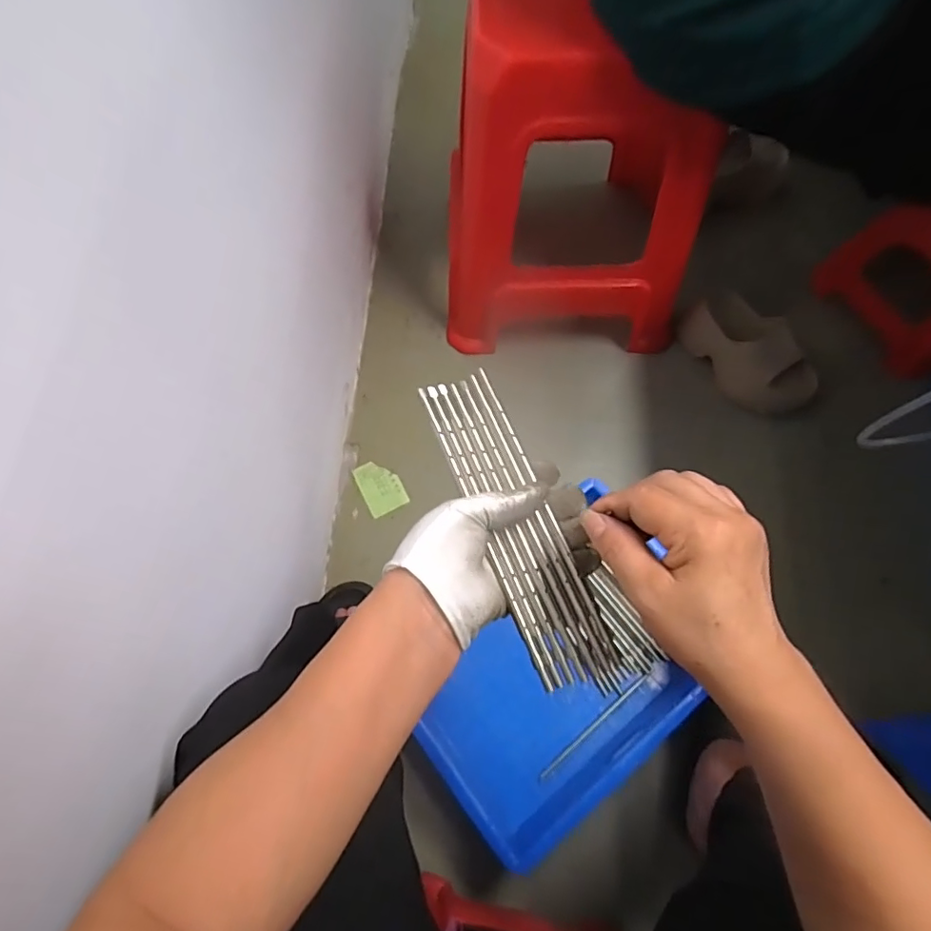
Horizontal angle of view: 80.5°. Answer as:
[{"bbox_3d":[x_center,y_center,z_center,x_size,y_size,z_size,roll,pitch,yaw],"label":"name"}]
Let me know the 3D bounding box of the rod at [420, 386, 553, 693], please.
[{"bbox_3d":[0.012,0.043,0.365,0.007,0.006,0.212,-22,77,-7],"label":"rod"}]

